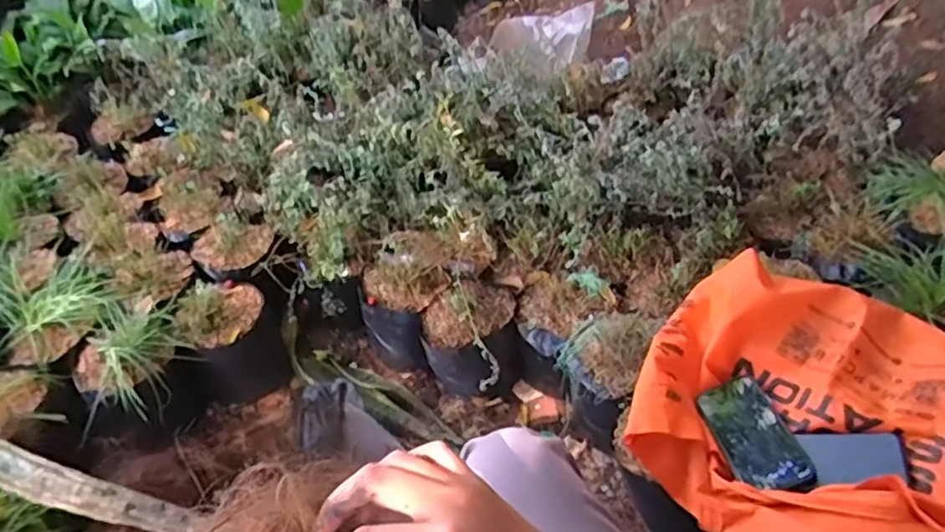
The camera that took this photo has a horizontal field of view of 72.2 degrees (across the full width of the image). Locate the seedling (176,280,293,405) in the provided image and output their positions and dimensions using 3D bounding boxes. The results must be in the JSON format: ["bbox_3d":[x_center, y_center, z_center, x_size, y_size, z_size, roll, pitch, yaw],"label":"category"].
[{"bbox_3d":[-0.401,0.124,1.092,0.147,0.197,0.118,-24,47,-23],"label":"seedling"}]

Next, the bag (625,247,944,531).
[{"bbox_3d":[0.394,0.163,0.697,0.316,0.152,0.432,-34,51,-30],"label":"bag"}]

